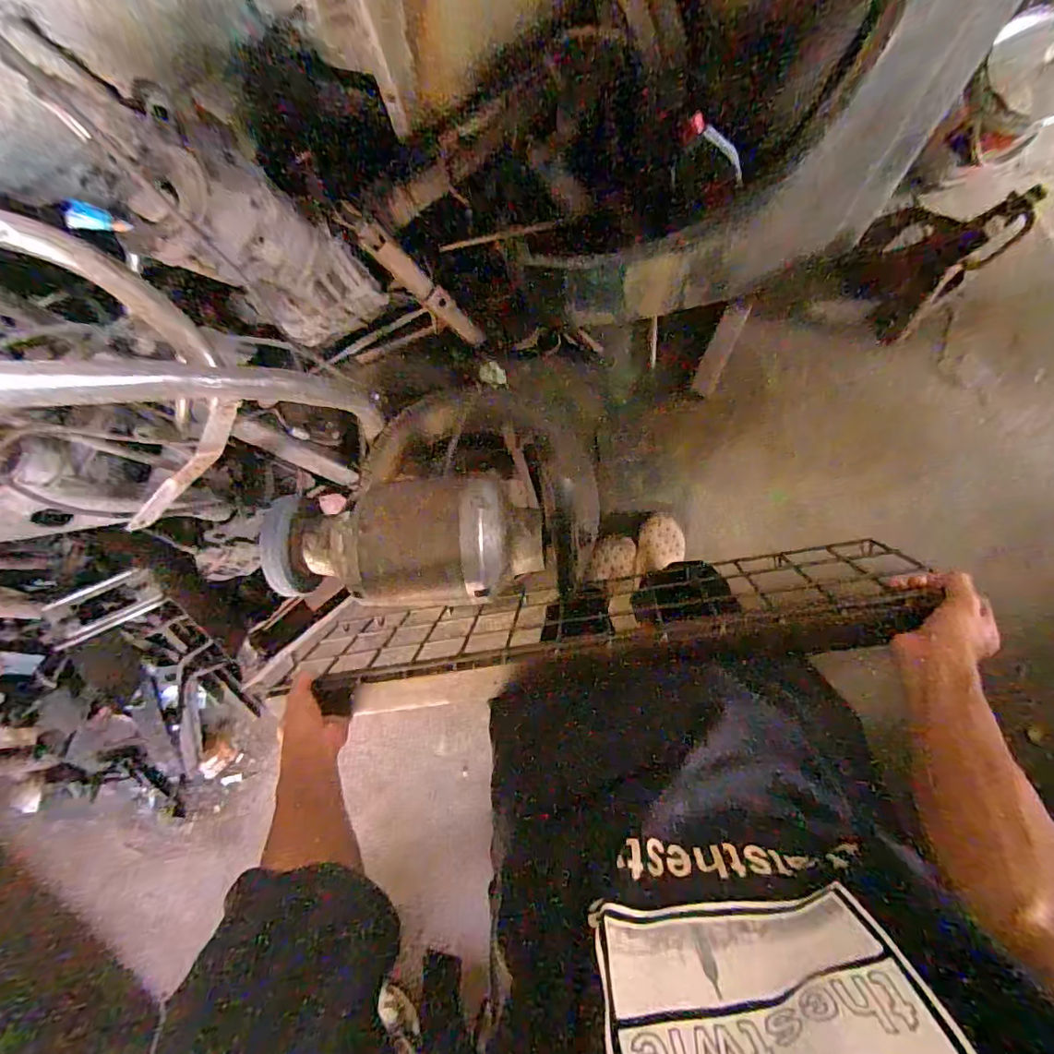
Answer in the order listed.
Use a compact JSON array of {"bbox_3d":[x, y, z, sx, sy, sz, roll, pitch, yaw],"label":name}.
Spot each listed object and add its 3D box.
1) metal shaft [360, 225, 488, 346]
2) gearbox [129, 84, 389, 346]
[{"bbox_3d":[-0.196,-0.465,1.009,0.045,0.304,0.031,-50,47,7],"label":"metal shaft"},{"bbox_3d":[-0.432,-0.453,0.834,0.194,0.426,0.184,-43,86,8],"label":"gearbox"}]

